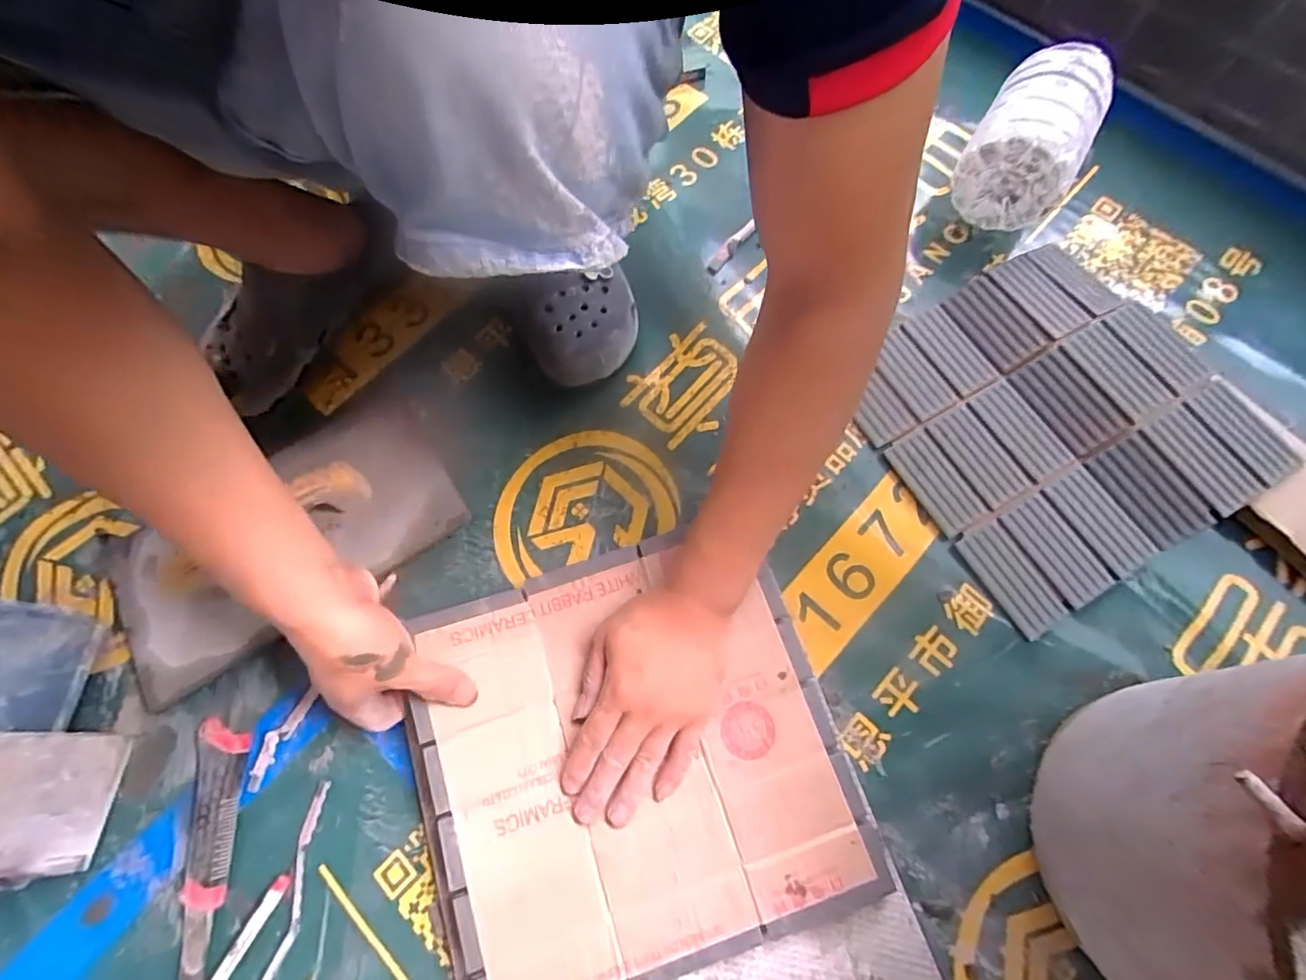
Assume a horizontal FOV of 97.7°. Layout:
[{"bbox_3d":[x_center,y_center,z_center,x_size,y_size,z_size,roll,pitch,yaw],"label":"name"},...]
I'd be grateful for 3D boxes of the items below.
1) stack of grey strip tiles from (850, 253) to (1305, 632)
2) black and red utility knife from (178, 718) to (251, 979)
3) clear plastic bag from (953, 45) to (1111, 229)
[{"bbox_3d":[0.358,-0.068,0.525,0.283,0.025,0.291,-32,69,1],"label":"stack of grey strip tiles"},{"bbox_3d":[-0.343,0.296,0.426,0.038,0.020,0.225,-1,70,0],"label":"black and red utility knife"},{"bbox_3d":[0.373,-0.346,0.564,0.098,0.089,0.147,30,73,11],"label":"clear plastic bag"}]

